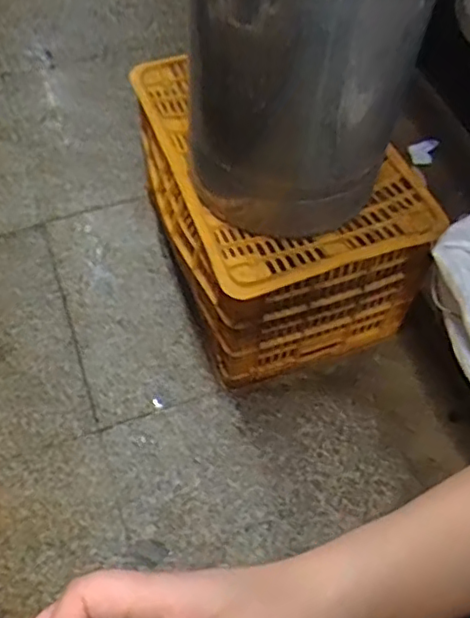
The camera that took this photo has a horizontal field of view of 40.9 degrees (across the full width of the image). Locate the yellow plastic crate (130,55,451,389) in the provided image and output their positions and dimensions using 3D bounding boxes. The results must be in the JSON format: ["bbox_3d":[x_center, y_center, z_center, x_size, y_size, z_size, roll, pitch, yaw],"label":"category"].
[{"bbox_3d":[0.065,-0.228,1.473,0.468,0.404,0.678,-20,62,-13],"label":"yellow plastic crate"}]

